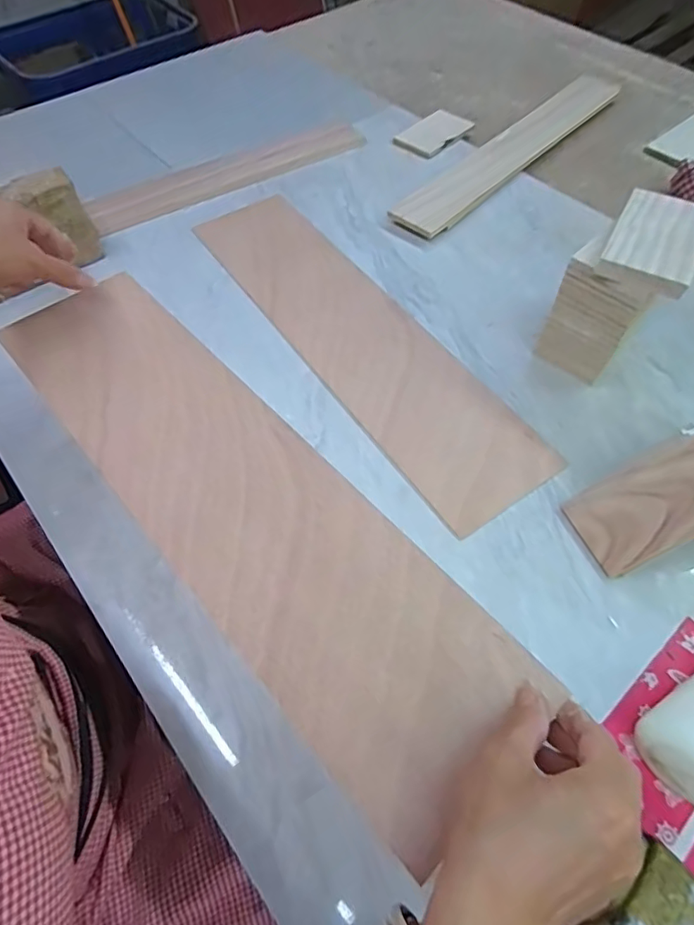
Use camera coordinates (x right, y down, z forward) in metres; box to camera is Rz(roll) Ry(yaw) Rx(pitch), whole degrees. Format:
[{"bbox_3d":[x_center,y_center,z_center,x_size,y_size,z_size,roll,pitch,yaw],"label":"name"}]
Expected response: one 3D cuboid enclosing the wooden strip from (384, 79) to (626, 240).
[{"bbox_3d":[0.266,-0.494,0.785,0.079,0.015,0.560,36,66,20],"label":"wooden strip"}]

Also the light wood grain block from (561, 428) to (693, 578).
[{"bbox_3d":[0.258,0.033,0.423,0.132,0.010,0.075,-41,57,25],"label":"light wood grain block"}]

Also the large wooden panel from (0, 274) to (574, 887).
[{"bbox_3d":[-0.094,0.012,0.402,0.138,0.010,0.529,-38,66,-20],"label":"large wooden panel"}]

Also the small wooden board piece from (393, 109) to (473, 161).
[{"bbox_3d":[0.142,-0.535,0.820,0.081,0.012,0.133,36,65,20],"label":"small wooden board piece"}]

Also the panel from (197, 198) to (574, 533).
[{"bbox_3d":[0.006,-0.157,0.592,0.135,0.008,0.546,-31,63,-17],"label":"panel"}]

